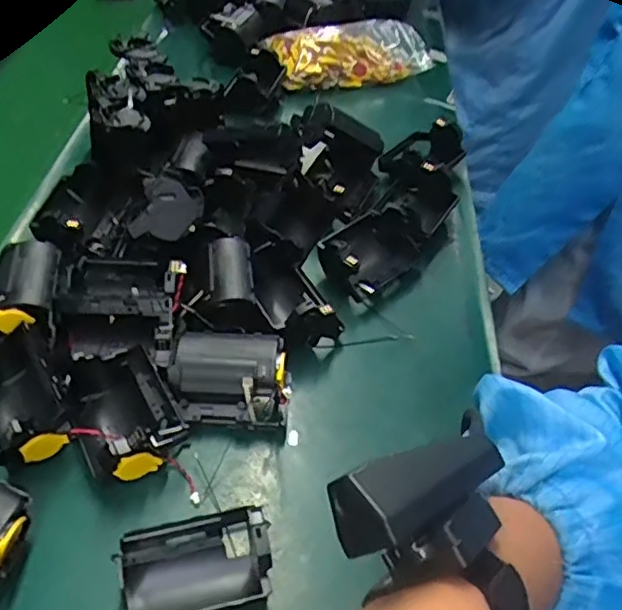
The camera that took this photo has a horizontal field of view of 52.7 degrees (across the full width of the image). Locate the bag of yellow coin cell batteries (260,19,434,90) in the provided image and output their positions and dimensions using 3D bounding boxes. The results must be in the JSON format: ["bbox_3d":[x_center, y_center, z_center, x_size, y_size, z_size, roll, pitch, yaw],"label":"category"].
[{"bbox_3d":[0.043,-0.288,0.715,0.180,0.033,0.109,-9,47,-15],"label":"bag of yellow coin cell batteries"}]

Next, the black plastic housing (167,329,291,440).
[{"bbox_3d":[-0.049,0.044,0.376,0.073,0.043,0.057,5,46,1],"label":"black plastic housing"}]

